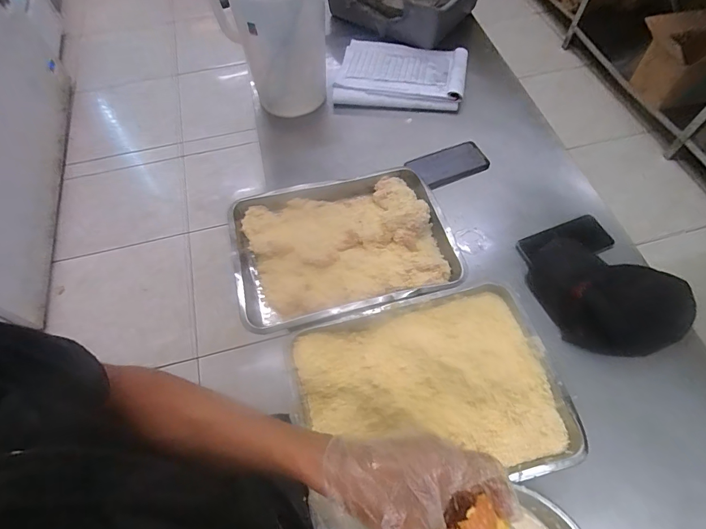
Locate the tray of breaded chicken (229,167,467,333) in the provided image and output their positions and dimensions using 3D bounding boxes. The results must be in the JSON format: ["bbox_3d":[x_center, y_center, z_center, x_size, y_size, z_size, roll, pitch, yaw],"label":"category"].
[{"bbox_3d":[-0.021,-0.035,0.711,0.386,0.048,0.280,-13,61,-7],"label":"tray of breaded chicken"}]

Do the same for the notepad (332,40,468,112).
[{"bbox_3d":[0.119,-0.484,0.980,0.312,0.030,0.252,8,59,8],"label":"notepad"}]

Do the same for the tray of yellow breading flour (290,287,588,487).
[{"bbox_3d":[0.111,0.188,0.583,0.367,0.040,0.268,-13,61,-6],"label":"tray of yellow breading flour"}]

